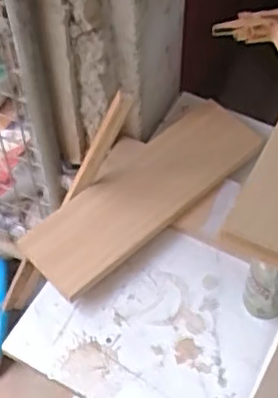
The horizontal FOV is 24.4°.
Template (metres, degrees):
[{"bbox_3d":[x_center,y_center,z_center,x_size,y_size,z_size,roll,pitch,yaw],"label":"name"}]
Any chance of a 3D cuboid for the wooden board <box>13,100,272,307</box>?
[{"bbox_3d":[0.003,-0.010,0.946,0.368,0.029,0.139,-36,60,-15],"label":"wooden board"}]

